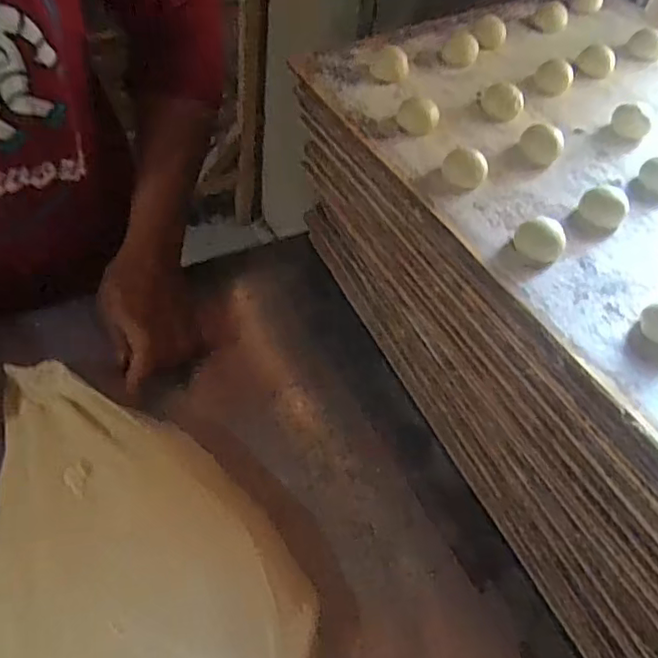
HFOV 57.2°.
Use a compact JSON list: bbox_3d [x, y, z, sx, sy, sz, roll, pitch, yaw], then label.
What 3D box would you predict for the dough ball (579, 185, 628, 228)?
[{"bbox_3d":[0.212,-0.094,0.465,0.034,0.015,0.035,2,54,-3],"label":"dough ball"}]

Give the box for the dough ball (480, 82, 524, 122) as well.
[{"bbox_3d":[0.153,-0.201,0.531,0.035,0.020,0.029,14,54,7],"label":"dough ball"}]

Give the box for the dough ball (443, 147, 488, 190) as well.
[{"bbox_3d":[0.106,-0.124,0.472,0.034,0.022,0.028,19,55,9],"label":"dough ball"}]

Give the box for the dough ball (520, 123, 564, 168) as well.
[{"bbox_3d":[0.175,-0.152,0.499,0.033,0.022,0.033,2,54,-3],"label":"dough ball"}]

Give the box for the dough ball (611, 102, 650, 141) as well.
[{"bbox_3d":[0.270,-0.186,0.538,0.033,0.019,0.031,2,54,-3],"label":"dough ball"}]

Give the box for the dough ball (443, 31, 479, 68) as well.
[{"bbox_3d":[0.130,-0.275,0.592,0.033,0.021,0.037,14,54,7],"label":"dough ball"}]

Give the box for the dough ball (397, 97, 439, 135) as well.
[{"bbox_3d":[0.076,-0.180,0.516,0.035,0.024,0.031,8,54,2],"label":"dough ball"}]

